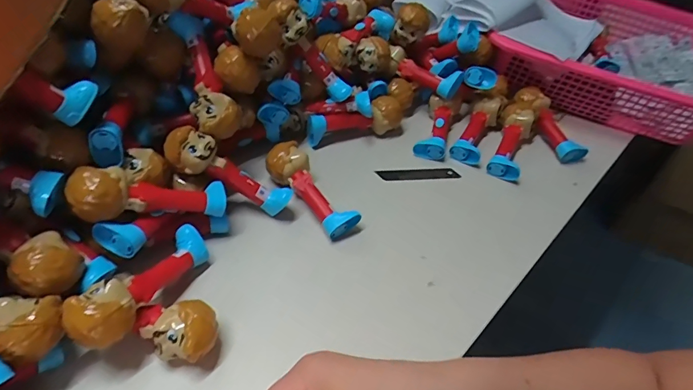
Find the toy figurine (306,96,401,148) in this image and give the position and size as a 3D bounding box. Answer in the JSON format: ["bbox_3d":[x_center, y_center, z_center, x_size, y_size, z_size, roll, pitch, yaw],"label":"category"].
[{"bbox_3d":[0.013,-0.094,0.537,0.126,0.039,0.036,-11,49,-17],"label":"toy figurine"}]

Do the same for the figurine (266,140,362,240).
[{"bbox_3d":[-0.040,-0.007,0.453,0.034,0.033,0.124,-31,70,-31],"label":"figurine"}]

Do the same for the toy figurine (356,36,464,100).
[{"bbox_3d":[0.082,-0.168,0.558,0.140,0.048,0.054,21,47,-4],"label":"toy figurine"}]

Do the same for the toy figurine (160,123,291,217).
[{"bbox_3d":[-0.113,-0.021,0.416,0.126,0.029,0.032,34,41,-24],"label":"toy figurine"}]

